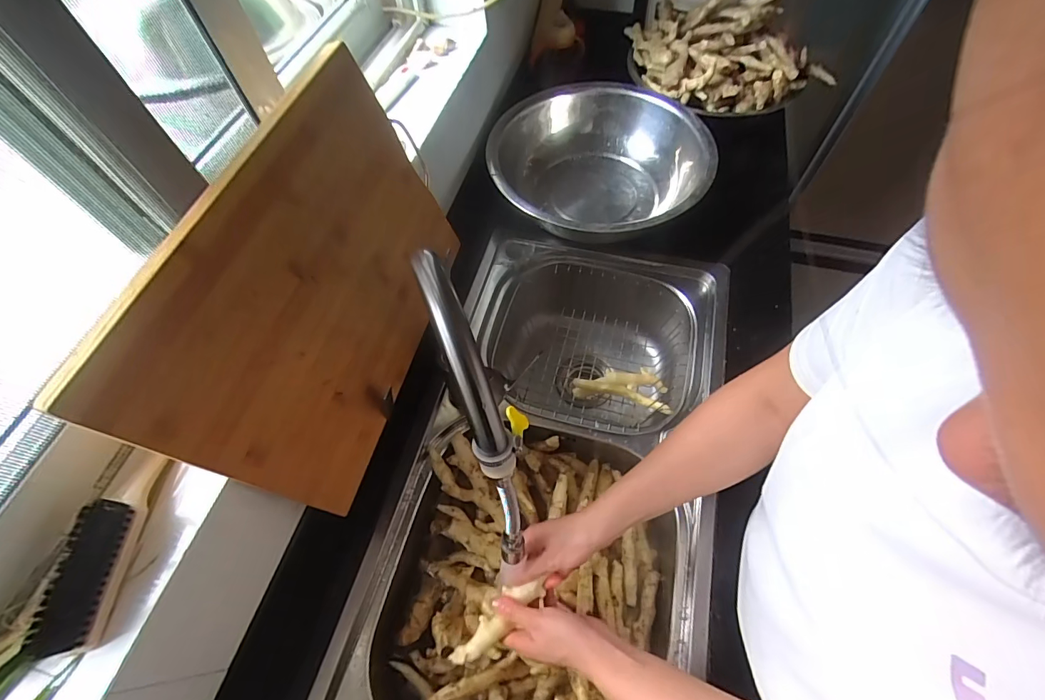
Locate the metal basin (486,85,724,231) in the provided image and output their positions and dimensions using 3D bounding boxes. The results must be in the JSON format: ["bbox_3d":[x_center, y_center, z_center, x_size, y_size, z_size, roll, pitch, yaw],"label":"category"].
[{"bbox_3d":[0.141,-0.325,0.817,0.374,0.122,0.372,-1,61,2],"label":"metal basin"}]

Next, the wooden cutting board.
[{"bbox_3d":[-0.189,-0.067,0.459,0.016,0.267,0.389,2,60,23],"label":"wooden cutting board"}]

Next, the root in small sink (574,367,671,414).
[{"bbox_3d":[0.168,0.053,0.755,0.156,0.033,0.072,9,61,7],"label":"root in small sink"}]

